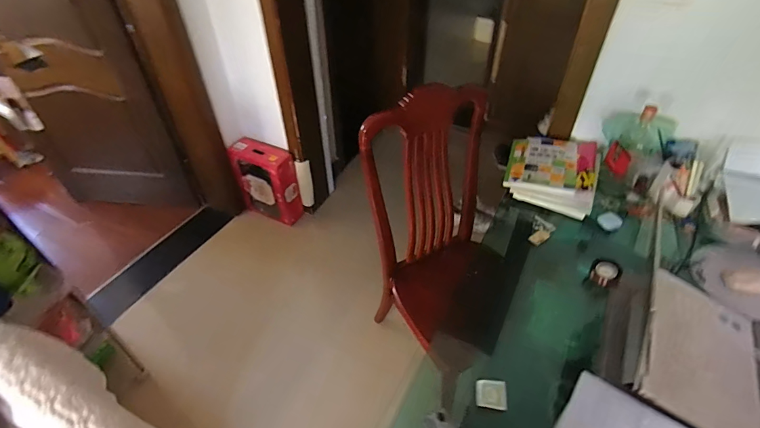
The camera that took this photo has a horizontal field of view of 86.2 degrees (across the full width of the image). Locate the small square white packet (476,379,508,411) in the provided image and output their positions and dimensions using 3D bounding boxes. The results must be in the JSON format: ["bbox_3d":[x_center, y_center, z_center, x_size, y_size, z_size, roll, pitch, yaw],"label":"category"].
[{"bbox_3d":[0.209,0.338,0.759,0.054,0.016,0.050,-1,55,15],"label":"small square white packet"}]

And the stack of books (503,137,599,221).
[{"bbox_3d":[0.497,-0.131,1.170,0.253,0.062,0.298,16,48,18],"label":"stack of books"}]

